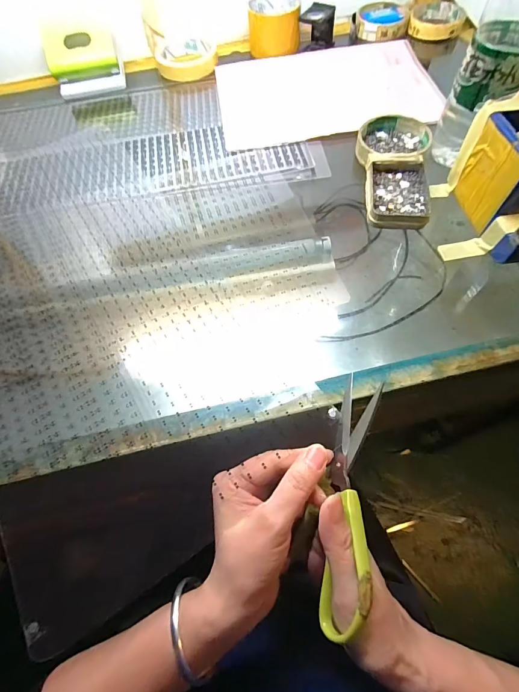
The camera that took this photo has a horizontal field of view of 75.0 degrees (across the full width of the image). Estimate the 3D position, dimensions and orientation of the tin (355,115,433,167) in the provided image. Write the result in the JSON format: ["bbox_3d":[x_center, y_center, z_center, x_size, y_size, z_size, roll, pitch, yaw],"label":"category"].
[{"bbox_3d":[0.158,-0.243,0.403,0.080,0.018,0.080,-1,63,3],"label":"tin"}]

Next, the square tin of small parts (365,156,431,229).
[{"bbox_3d":[0.150,-0.168,0.366,0.066,0.016,0.093,7,64,7],"label":"square tin of small parts"}]

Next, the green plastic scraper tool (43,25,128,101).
[{"bbox_3d":[-0.256,-0.420,0.493,0.097,0.089,0.026,-22,34,-15],"label":"green plastic scraper tool"}]

